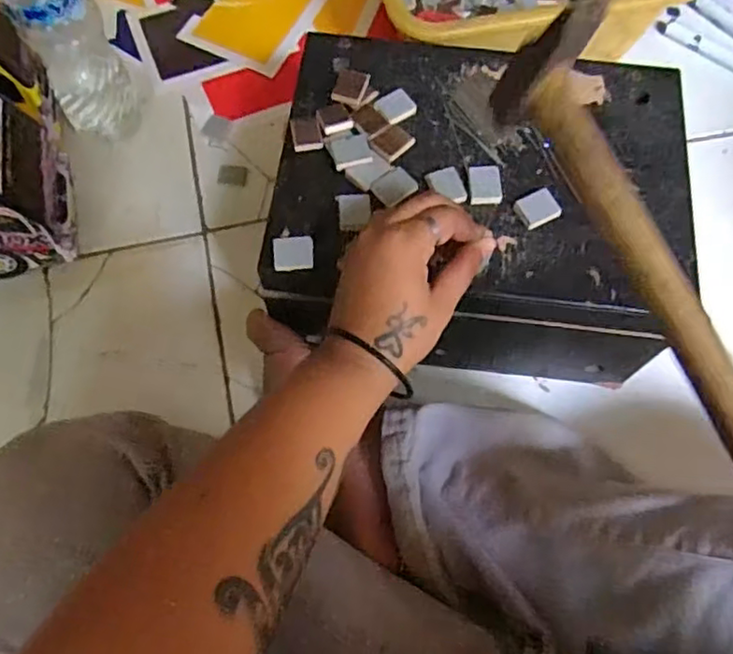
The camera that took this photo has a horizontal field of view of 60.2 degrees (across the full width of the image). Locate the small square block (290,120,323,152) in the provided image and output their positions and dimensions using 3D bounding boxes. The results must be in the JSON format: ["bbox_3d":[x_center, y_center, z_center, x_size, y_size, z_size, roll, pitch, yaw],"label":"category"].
[{"bbox_3d":[-0.041,-0.132,0.432,0.020,0.005,0.025,-10,68,-5],"label":"small square block"}]

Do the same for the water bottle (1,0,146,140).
[{"bbox_3d":[-0.241,-0.246,0.509,0.073,0.219,0.068,-25,70,-11],"label":"water bottle"}]

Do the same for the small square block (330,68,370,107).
[{"bbox_3d":[-0.011,-0.167,0.440,0.022,0.005,0.027,14,68,5],"label":"small square block"}]

